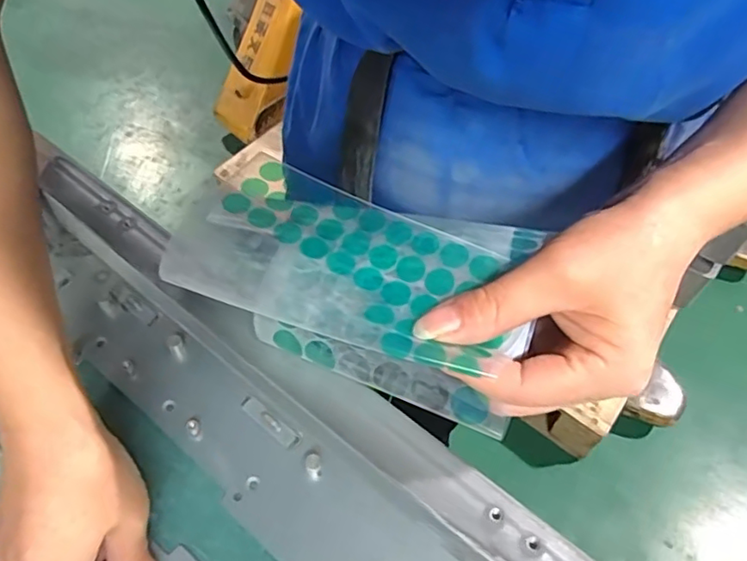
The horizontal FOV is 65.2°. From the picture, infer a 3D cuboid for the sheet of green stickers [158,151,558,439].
[{"bbox_3d":[-0.004,-0.007,0.247,0.145,0.035,0.082,24,57,13],"label":"sheet of green stickers"}]

